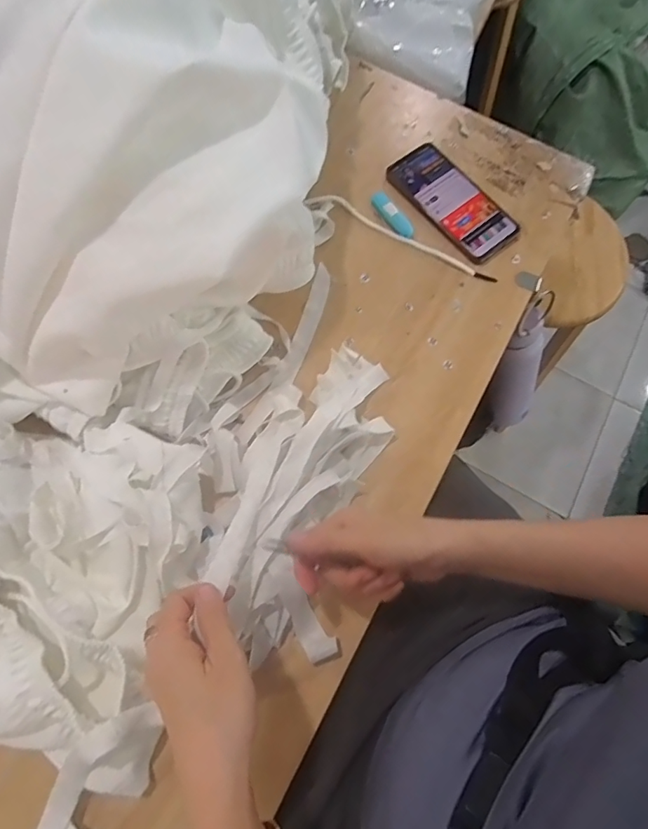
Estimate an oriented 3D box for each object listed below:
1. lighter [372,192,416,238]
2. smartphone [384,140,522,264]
[{"bbox_3d":[0.082,-0.237,0.576,0.020,0.011,0.068,-35,78,-15],"label":"lighter"},{"bbox_3d":[0.156,-0.259,0.589,0.081,0.017,0.165,-39,79,-16],"label":"smartphone"}]

